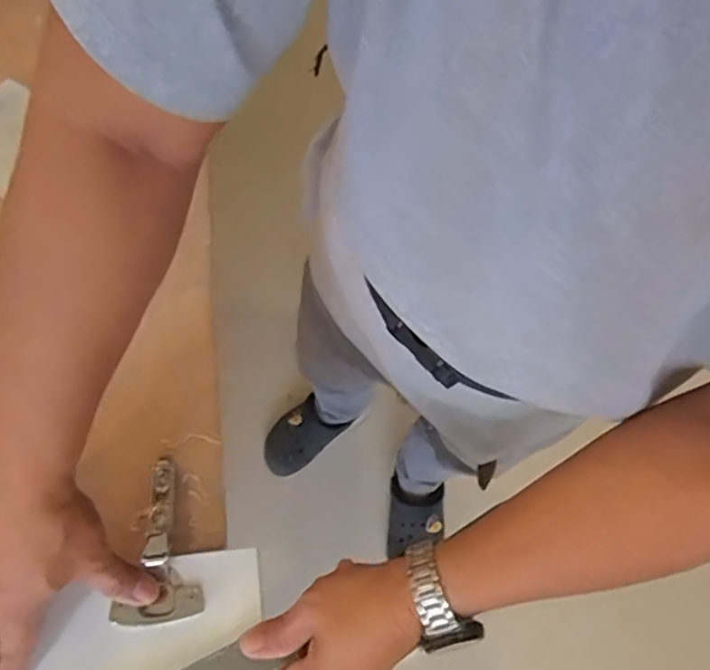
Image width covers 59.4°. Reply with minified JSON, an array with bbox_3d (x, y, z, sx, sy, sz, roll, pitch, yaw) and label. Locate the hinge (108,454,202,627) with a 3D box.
[{"bbox_3d":[-0.145,0.148,0.455,0.060,0.019,0.118,-6,63,-6],"label":"hinge"}]

